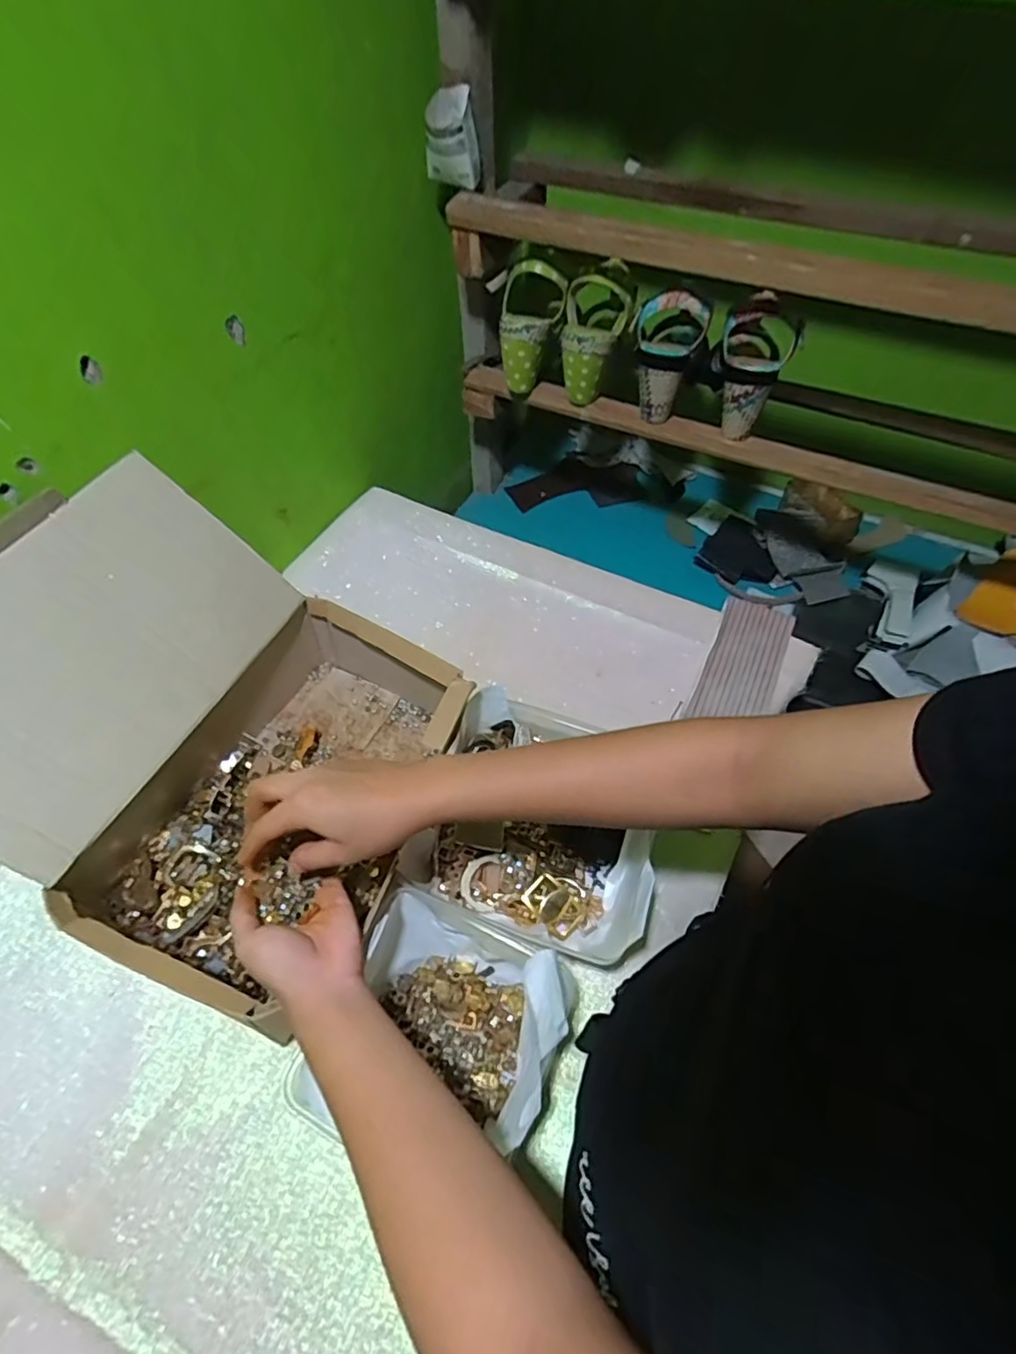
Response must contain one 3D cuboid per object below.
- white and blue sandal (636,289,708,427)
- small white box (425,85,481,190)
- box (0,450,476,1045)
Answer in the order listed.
[{"bbox_3d":[0.191,-0.387,0.730,0.077,0.127,0.084,10,55,7],"label":"white and blue sandal"},{"bbox_3d":[-0.062,-0.591,0.670,0.058,0.079,0.024,-6,54,-4],"label":"small white box"},{"bbox_3d":[-0.246,0.045,0.509,0.339,0.229,0.326,22,58,14],"label":"box"}]

